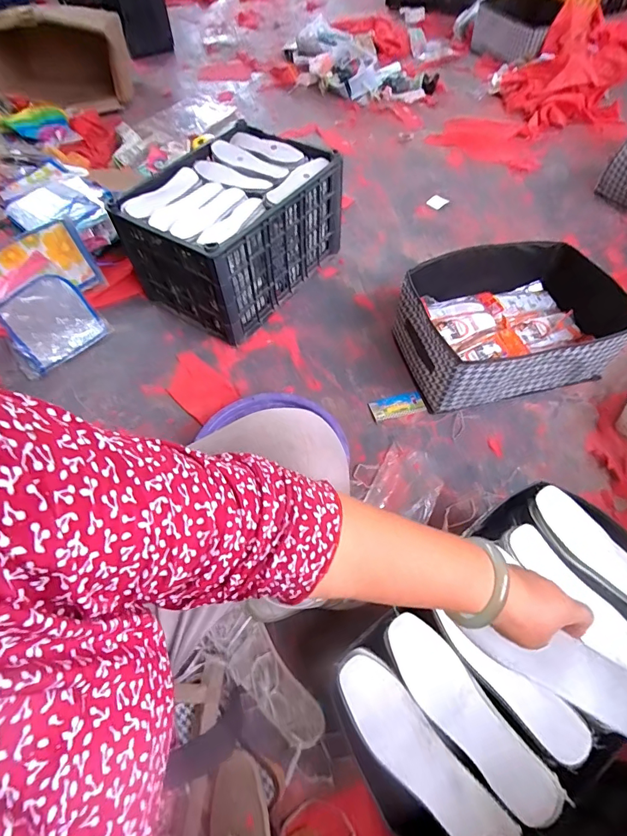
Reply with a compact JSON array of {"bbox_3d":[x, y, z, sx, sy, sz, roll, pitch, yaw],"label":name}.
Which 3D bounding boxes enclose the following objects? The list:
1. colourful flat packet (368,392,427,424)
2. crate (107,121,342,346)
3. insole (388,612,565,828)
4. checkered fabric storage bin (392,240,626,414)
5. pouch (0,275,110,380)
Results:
[{"bbox_3d":[0.190,-0.026,0.977,0.120,0.011,0.059,-13,58,-6],"label":"colourful flat packet"},{"bbox_3d":[-0.198,-0.504,1.144,0.370,0.268,0.484,34,64,21],"label":"crate"},{"bbox_3d":[0.174,0.343,0.503,0.069,0.023,0.229,-32,61,-16],"label":"insole"},{"bbox_3d":[0.437,-0.212,0.985,0.439,0.194,0.316,-14,58,-7],"label":"checkered fabric storage bin"},{"bbox_3d":[-0.727,-0.266,1.189,0.243,0.045,0.294,-32,73,-5],"label":"pouch"}]

